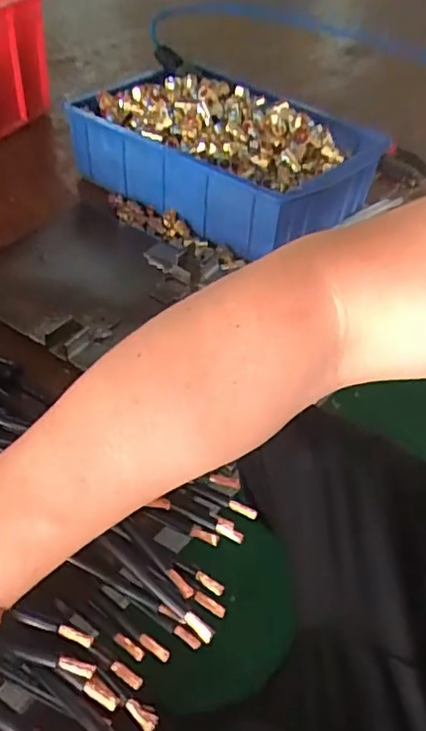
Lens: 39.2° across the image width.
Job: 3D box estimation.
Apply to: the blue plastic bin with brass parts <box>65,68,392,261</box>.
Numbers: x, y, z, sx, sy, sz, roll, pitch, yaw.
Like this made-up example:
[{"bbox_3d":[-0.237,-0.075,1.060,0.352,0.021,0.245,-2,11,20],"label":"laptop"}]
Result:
[{"bbox_3d":[0.012,-0.234,0.626,0.288,0.085,0.194,32,52,22],"label":"blue plastic bin with brass parts"}]

